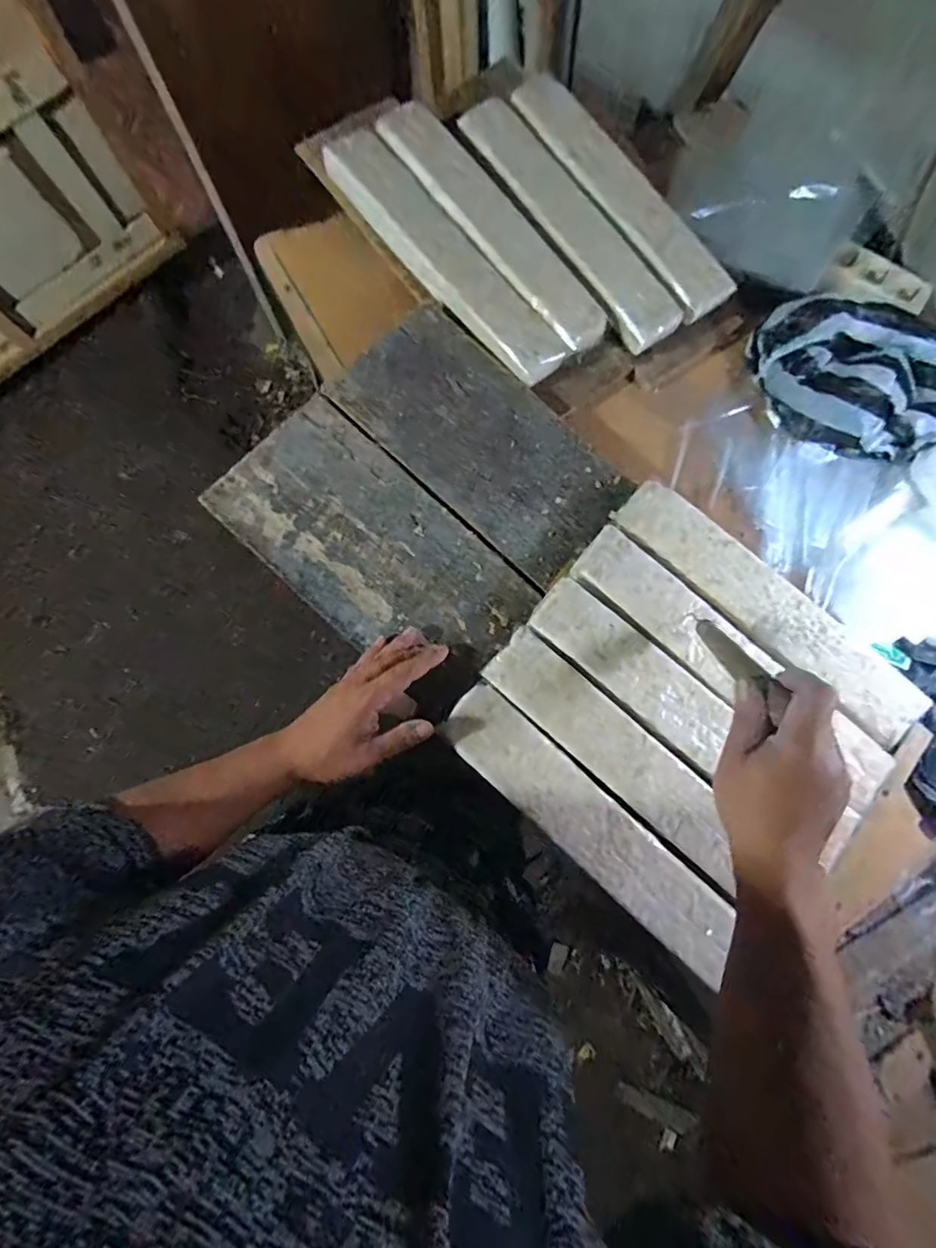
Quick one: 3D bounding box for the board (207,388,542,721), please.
[{"bbox_3d":[-0.098,-0.077,0.538,0.330,0.029,0.167,41,80,11],"label":"board"}]

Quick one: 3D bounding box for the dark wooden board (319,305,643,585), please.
[{"bbox_3d":[0.020,-0.205,0.584,0.320,0.011,0.167,43,77,3],"label":"dark wooden board"}]

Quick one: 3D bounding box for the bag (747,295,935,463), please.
[{"bbox_3d":[0.475,-0.296,0.617,0.253,0.074,0.177,4,76,3],"label":"bag"}]

